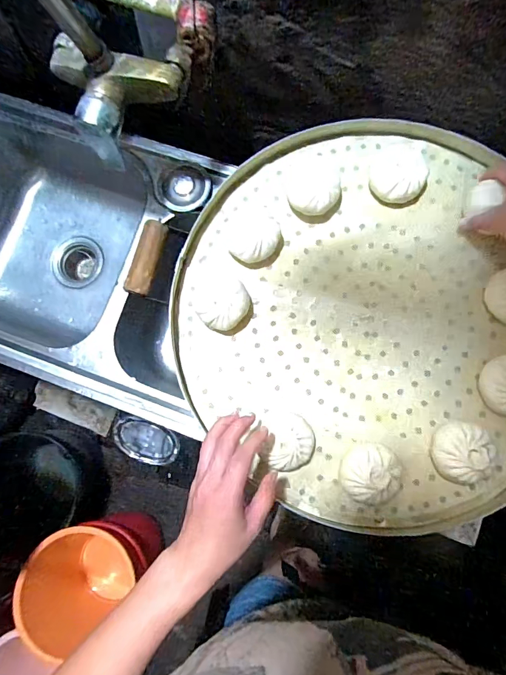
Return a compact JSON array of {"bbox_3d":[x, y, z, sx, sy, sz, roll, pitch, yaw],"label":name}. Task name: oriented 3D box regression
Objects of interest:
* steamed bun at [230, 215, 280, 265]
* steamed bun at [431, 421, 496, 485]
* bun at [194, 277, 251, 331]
[{"bbox_3d":[0.001,-0.123,0.483,0.067,0.039,0.065,9,83,7],"label":"steamed bun"},{"bbox_3d":[0.231,0.126,0.425,0.059,0.042,0.064,-1,82,5],"label":"steamed bun"},{"bbox_3d":[-0.039,-0.041,0.474,0.071,0.050,0.067,8,83,7],"label":"bun"}]

